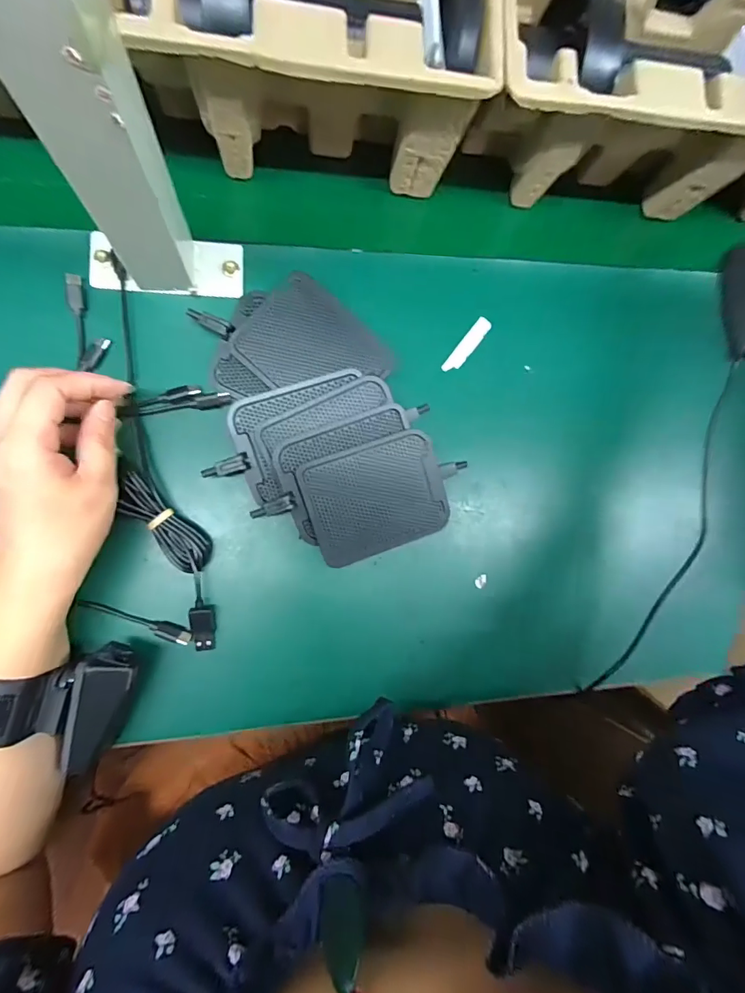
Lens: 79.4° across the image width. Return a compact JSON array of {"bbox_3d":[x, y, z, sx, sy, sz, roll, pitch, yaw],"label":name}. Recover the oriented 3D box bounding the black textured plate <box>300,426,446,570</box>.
[{"bbox_3d":[0.004,0.000,0.326,0.098,0.004,0.081,-19,104,-7],"label":"black textured plate"}]

